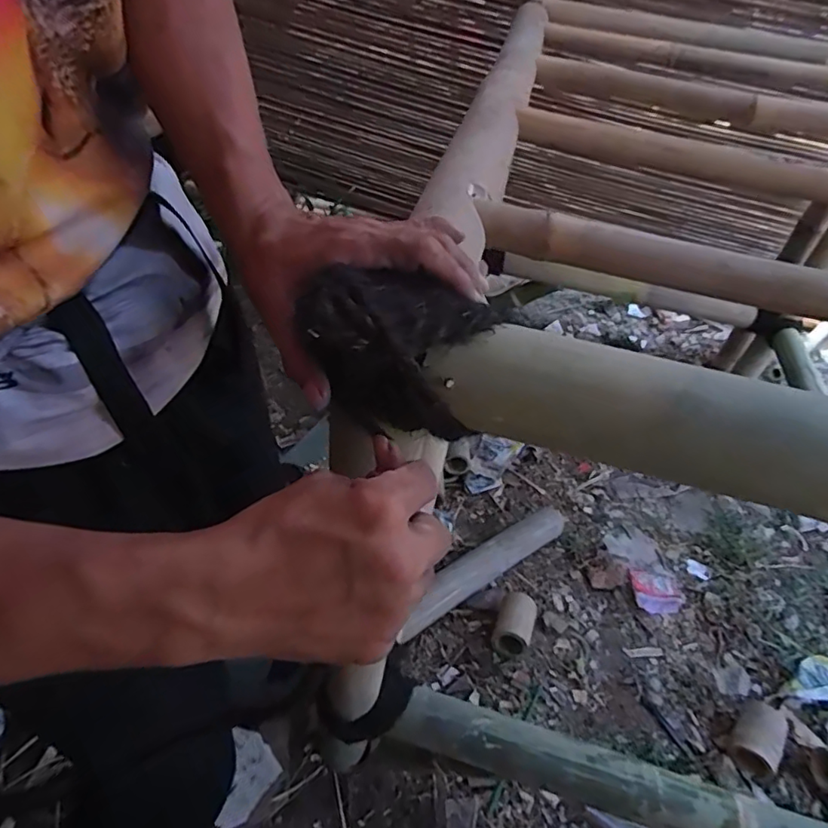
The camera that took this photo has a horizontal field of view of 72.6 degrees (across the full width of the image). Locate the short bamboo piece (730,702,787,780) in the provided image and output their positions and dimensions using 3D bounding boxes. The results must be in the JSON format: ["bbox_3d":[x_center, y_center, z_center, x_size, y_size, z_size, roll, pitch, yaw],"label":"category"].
[{"bbox_3d":[0.594,0.554,0.970,0.070,0.060,0.137,36,51,27],"label":"short bamboo piece"}]

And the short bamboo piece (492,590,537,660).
[{"bbox_3d":[0.192,0.404,1.085,0.068,0.072,0.116,20,45,13],"label":"short bamboo piece"}]

